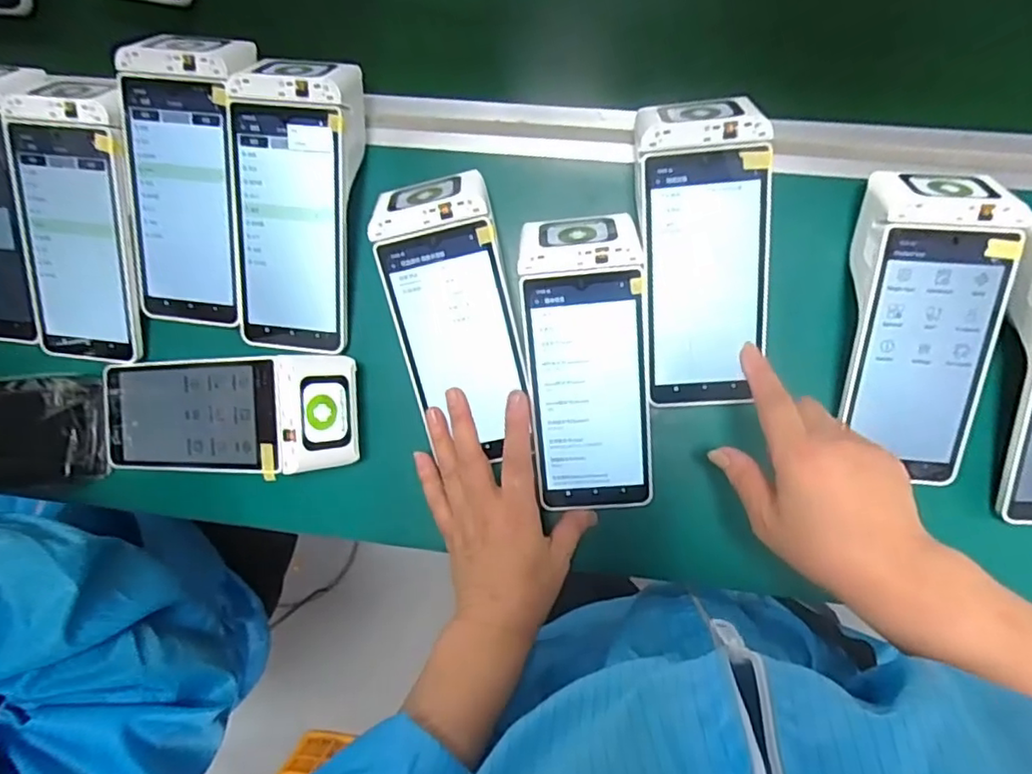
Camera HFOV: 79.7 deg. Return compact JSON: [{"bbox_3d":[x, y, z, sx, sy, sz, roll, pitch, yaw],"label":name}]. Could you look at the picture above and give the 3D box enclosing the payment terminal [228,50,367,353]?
[{"bbox_3d":[-0.152,-0.125,0.435,0.081,0.047,0.196,11,109,4],"label":"payment terminal"}]

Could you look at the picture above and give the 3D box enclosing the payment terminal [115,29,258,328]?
[{"bbox_3d":[-0.225,-0.142,0.436,0.076,0.050,0.195,12,111,4],"label":"payment terminal"}]

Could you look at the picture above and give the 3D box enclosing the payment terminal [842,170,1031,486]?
[{"bbox_3d":[0.267,-0.036,0.408,0.097,0.041,0.204,-6,104,4],"label":"payment terminal"}]

